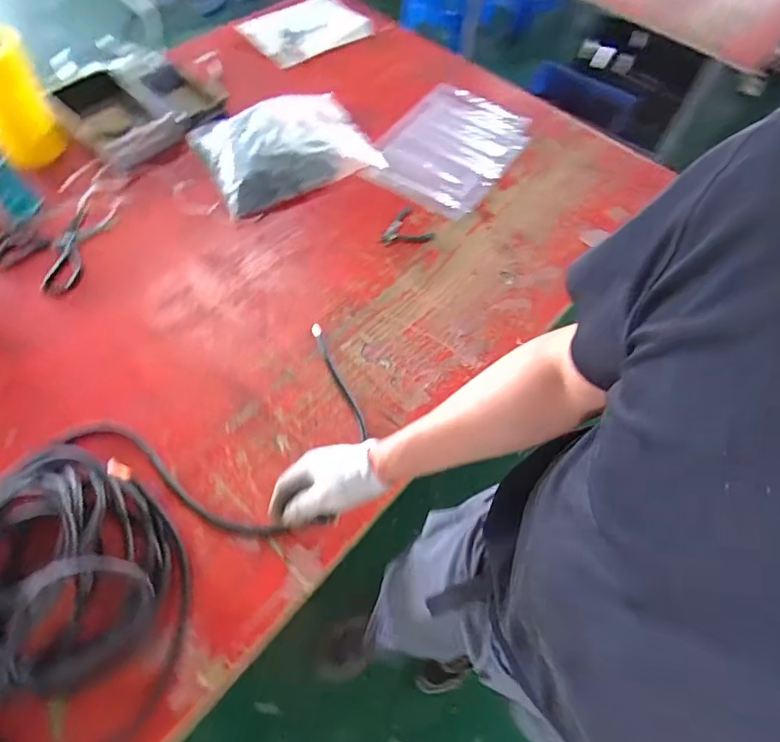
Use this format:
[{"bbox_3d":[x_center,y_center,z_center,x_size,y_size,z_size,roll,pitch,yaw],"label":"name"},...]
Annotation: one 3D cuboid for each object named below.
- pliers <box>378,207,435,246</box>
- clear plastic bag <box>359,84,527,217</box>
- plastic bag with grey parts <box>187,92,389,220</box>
[{"bbox_3d":[0.044,-0.300,1.064,0.094,0.014,0.118,29,63,11],"label":"pliers"},{"bbox_3d":[0.151,-0.557,1.217,0.291,0.023,0.449,29,63,11],"label":"clear plastic bag"},{"bbox_3d":[-0.232,-0.516,1.128,0.381,0.071,0.263,-26,66,-17],"label":"plastic bag with grey parts"}]

